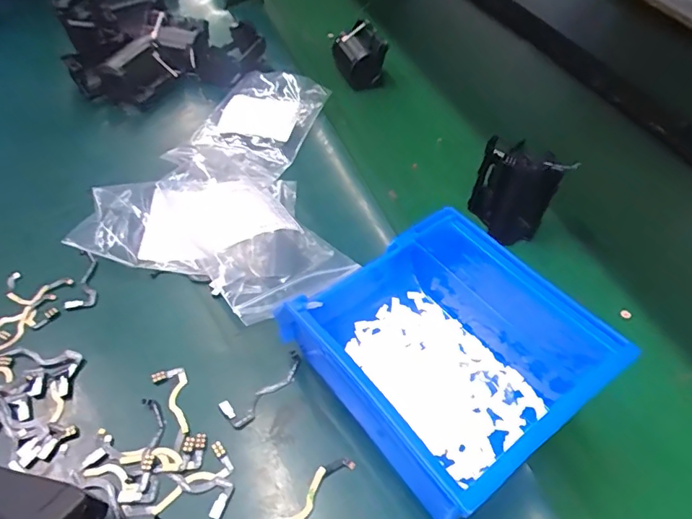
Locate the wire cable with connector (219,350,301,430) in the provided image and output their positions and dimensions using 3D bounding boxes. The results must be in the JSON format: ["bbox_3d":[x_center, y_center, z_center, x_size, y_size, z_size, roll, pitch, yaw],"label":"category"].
[{"bbox_3d":[-0.045,0.073,0.282,0.053,0.004,0.018,-34,57,-27],"label":"wire cable with connector"}]

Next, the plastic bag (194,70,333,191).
[{"bbox_3d":[-0.082,-0.128,0.449,0.095,0.017,0.148,14,49,11],"label":"plastic bag"}]

